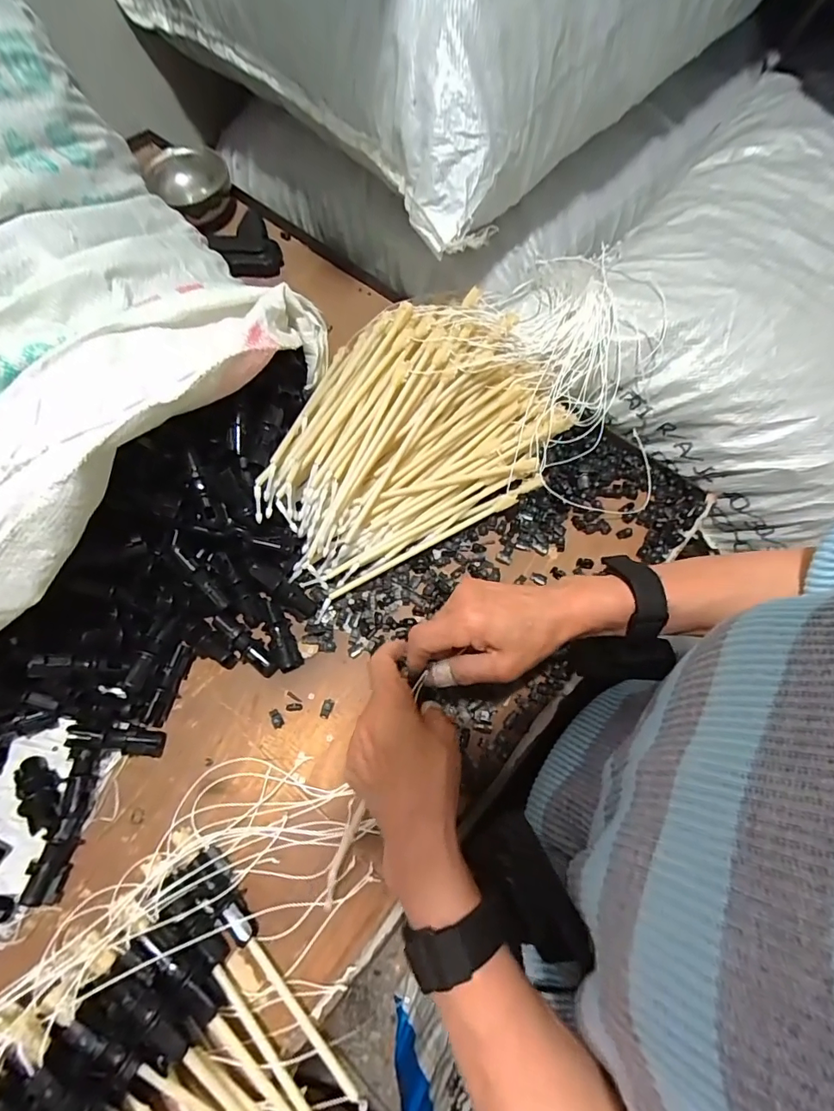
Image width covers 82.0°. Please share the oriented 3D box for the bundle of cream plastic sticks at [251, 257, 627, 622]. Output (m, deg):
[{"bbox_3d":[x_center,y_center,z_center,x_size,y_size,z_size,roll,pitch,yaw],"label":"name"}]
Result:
[{"bbox_3d":[0.027,-0.153,0.479,0.414,0.093,0.224,-30,70,-14],"label":"bundle of cream plastic sticks"}]

